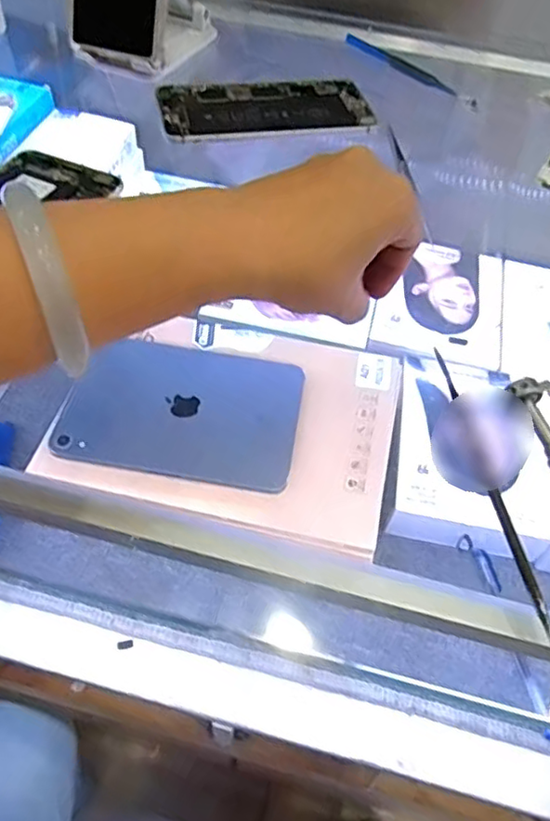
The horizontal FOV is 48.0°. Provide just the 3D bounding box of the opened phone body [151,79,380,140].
[{"bbox_3d":[-0.007,-0.226,0.458,0.153,0.004,0.076,-8,54,-11],"label":"opened phone body"}]

